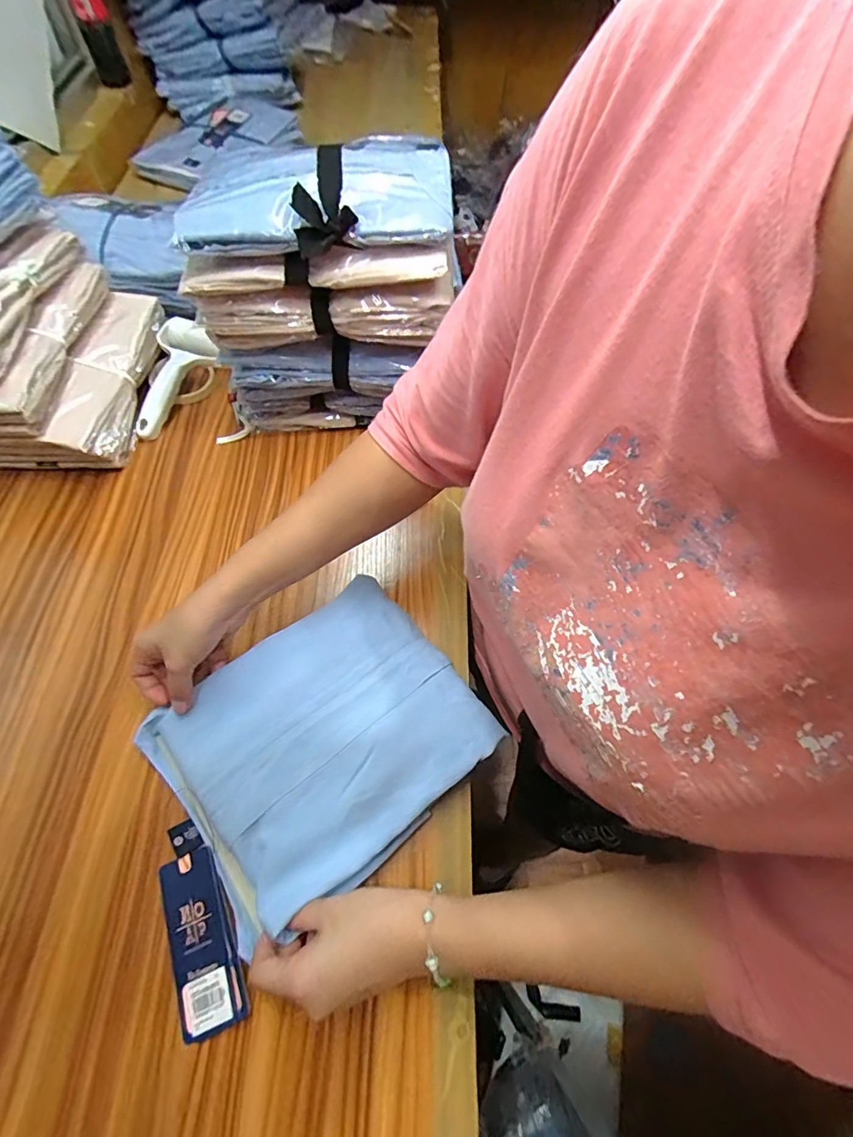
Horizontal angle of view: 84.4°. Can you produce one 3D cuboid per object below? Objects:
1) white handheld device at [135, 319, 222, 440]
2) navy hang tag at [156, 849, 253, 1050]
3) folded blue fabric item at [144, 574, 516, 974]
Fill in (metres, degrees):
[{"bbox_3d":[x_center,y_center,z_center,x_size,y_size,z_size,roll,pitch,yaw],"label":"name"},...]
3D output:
[{"bbox_3d":[-0.320,-0.251,0.620,0.079,0.042,0.186,1,63,-1],"label":"white handheld device"},{"bbox_3d":[-0.176,0.287,0.365,0.049,0.007,0.119,-24,66,-13],"label":"navy hang tag"},{"bbox_3d":[-0.090,0.147,0.414,0.256,0.035,0.207,-35,69,-18],"label":"folded blue fabric item"}]

